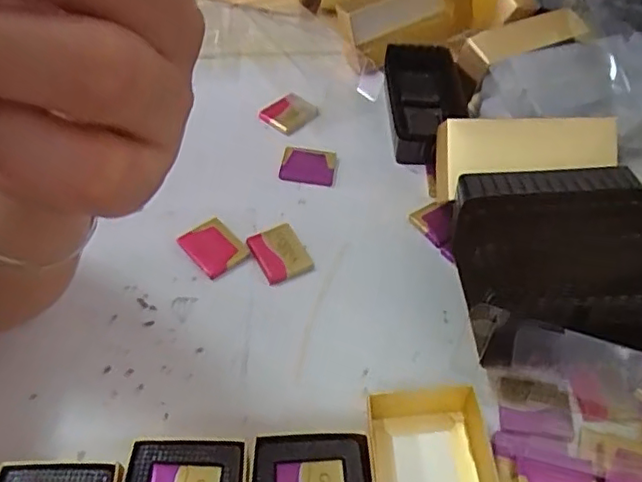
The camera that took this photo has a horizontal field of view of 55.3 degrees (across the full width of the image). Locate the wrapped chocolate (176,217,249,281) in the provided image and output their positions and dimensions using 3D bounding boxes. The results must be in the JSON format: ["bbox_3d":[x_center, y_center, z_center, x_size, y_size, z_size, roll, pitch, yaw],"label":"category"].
[{"bbox_3d":[-0.072,0.004,0.409,0.033,0.009,0.042,-34,57,-26],"label":"wrapped chocolate"}]

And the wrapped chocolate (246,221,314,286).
[{"bbox_3d":[-0.028,0.008,0.407,0.033,0.009,0.042,-22,52,-18],"label":"wrapped chocolate"}]

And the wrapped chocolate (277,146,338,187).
[{"bbox_3d":[-0.010,-0.057,0.466,0.040,0.011,0.033,6,49,6],"label":"wrapped chocolate"}]

